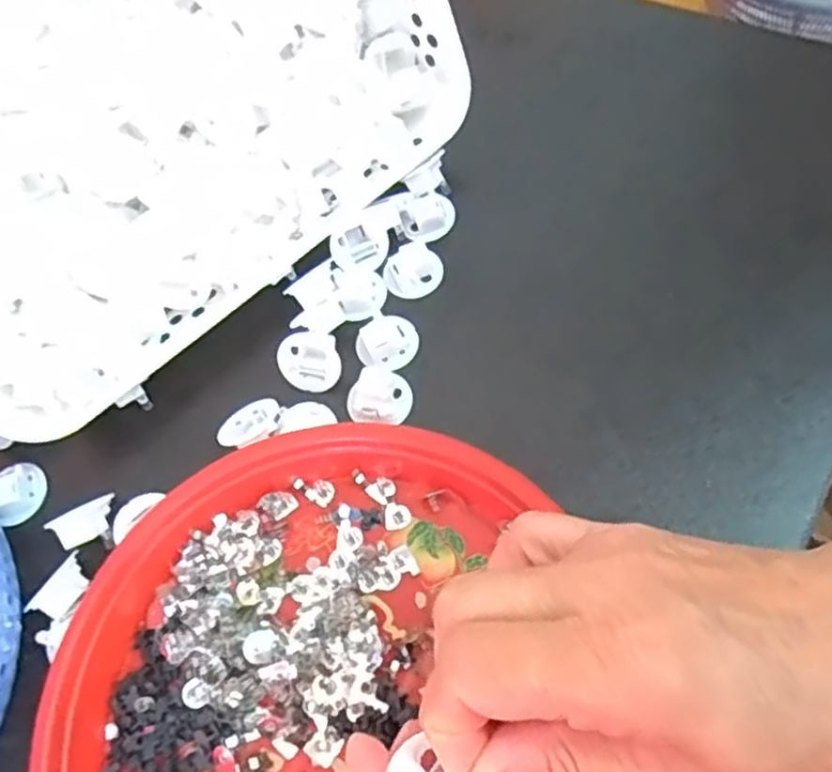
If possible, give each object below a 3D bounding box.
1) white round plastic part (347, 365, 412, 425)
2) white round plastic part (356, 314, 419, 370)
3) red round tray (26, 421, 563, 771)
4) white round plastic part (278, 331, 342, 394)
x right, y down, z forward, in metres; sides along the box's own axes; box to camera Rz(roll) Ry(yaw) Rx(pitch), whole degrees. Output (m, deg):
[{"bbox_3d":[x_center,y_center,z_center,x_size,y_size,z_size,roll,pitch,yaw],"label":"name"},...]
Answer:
[{"bbox_3d":[-0.018,0.006,0.364,0.031,0.016,0.030,-3,63,6],"label":"white round plastic part"},{"bbox_3d":[-0.015,-0.022,0.378,0.031,0.012,0.027,-40,65,-12],"label":"white round plastic part"},{"bbox_3d":[-0.044,0.131,0.289,0.220,0.049,0.234,-1,67,1],"label":"red round tray"},{"bbox_3d":[-0.055,-0.013,0.376,0.032,0.013,0.030,-1,103,6],"label":"white round plastic part"}]

